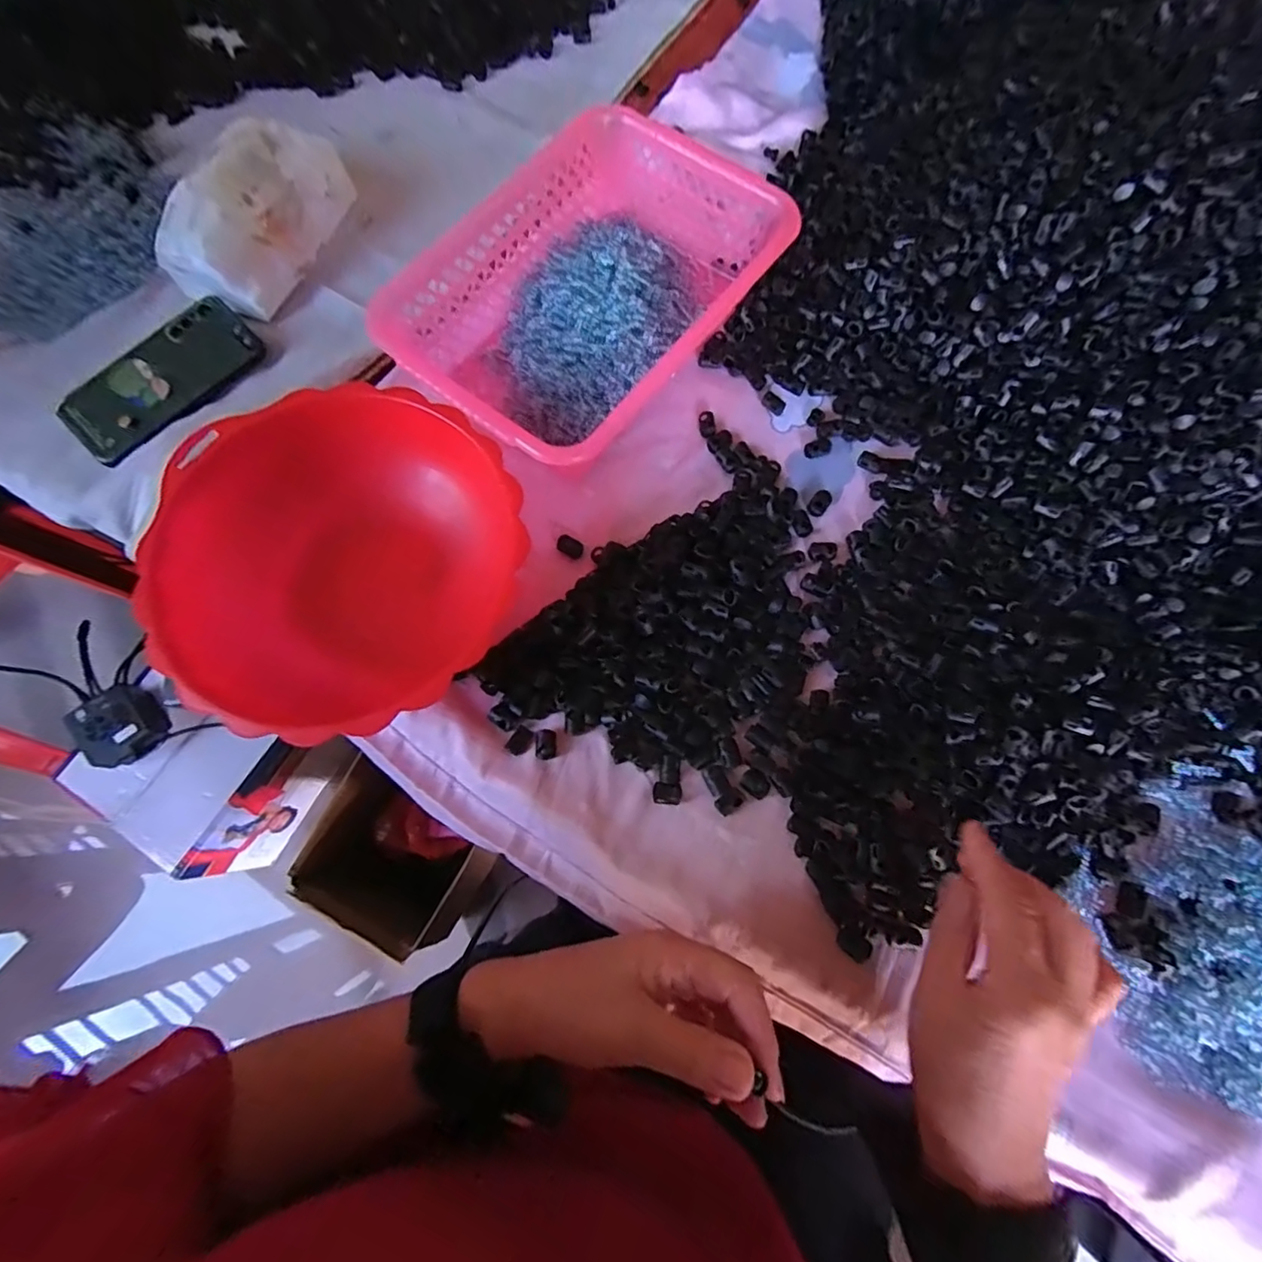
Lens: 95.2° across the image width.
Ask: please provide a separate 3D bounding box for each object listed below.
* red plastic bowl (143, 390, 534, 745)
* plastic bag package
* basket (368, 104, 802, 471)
[{"bbox_3d":[-0.193,-0.034,0.430,0.238,0.122,0.224,0,73,1],"label":"red plastic bowl"},{"bbox_3d":[-0.326,-0.364,0.502,0.085,0.074,0.175,23,74,7],"label":"plastic bag package"},{"bbox_3d":[-0.035,-0.273,0.473,0.206,0.066,0.298,39,77,11],"label":"basket"}]

